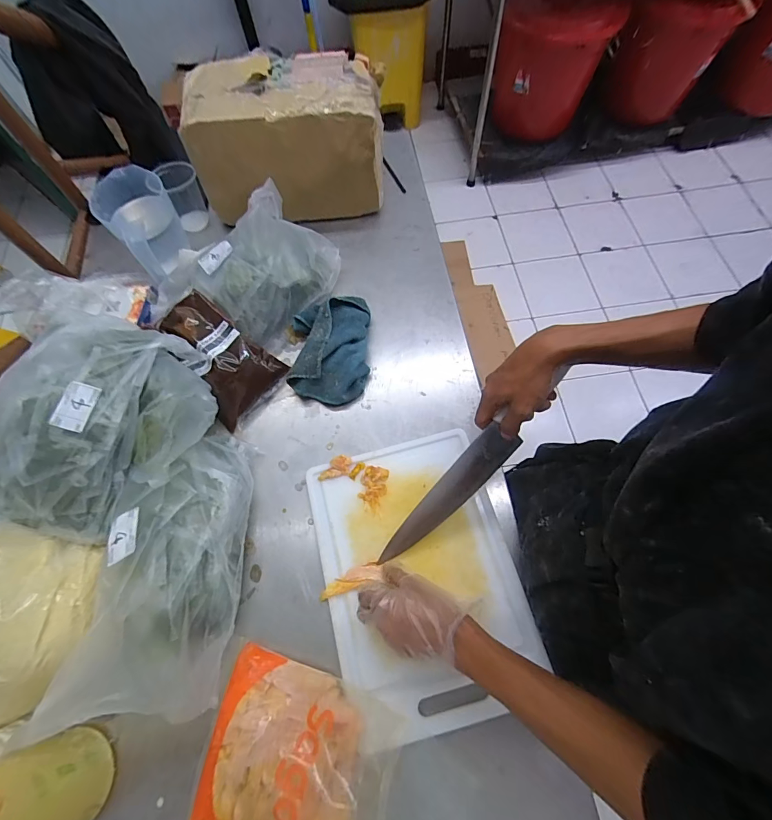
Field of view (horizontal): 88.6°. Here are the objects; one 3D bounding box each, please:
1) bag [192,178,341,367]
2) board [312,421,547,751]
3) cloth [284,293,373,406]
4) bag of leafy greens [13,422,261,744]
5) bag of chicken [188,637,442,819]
[{"bbox_3d":[-0.197,-0.242,0.695,0.218,0.100,0.235,36,73,16],"label":"bag"},{"bbox_3d":[0.043,0.213,0.526,0.246,0.018,0.349,-14,69,-4],"label":"board"},{"bbox_3d":[-0.092,-0.102,0.652,0.126,0.057,0.187,-1,67,2],"label":"cloth"},{"bbox_3d":[-0.263,0.175,0.500,0.149,0.134,0.347,-1,67,2],"label":"bag of leafy greens"},{"bbox_3d":[-0.057,0.401,0.424,0.303,0.074,0.184,13,68,8],"label":"bag of chicken"}]

